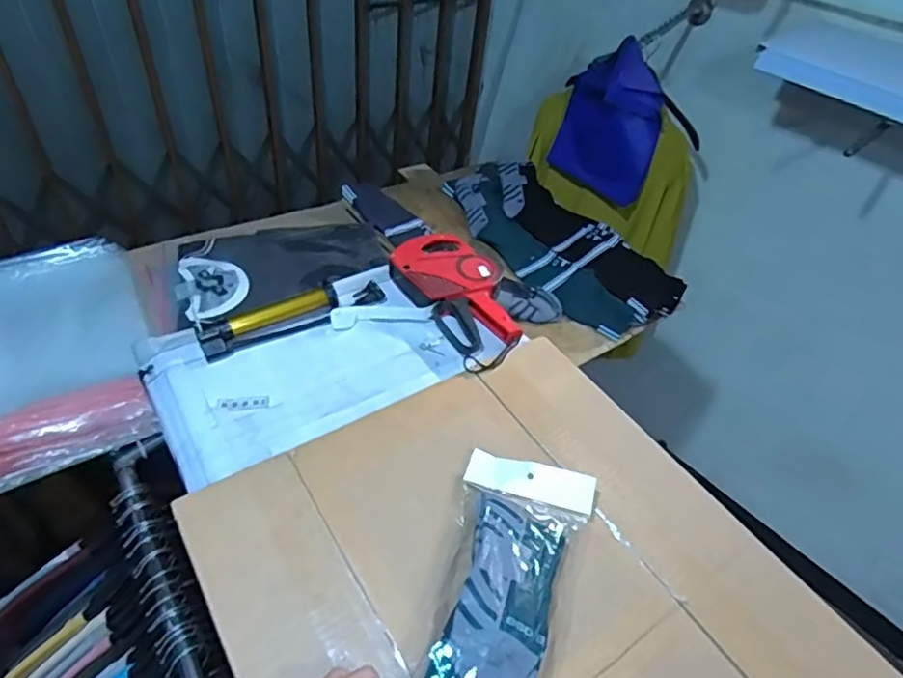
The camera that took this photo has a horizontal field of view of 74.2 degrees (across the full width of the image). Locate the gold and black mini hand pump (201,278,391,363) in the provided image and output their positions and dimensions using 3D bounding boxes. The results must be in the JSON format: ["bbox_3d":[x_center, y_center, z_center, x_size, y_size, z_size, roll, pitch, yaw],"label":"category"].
[{"bbox_3d":[-0.212,-0.036,0.812,0.250,0.035,0.045,-22,52,-27],"label":"gold and black mini hand pump"}]

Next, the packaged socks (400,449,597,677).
[{"bbox_3d":[0.049,0.234,0.561,0.127,0.049,0.278,16,43,9],"label":"packaged socks"}]

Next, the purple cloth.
[{"bbox_3d":[0.365,-0.504,1.397,0.234,0.332,0.076,27,48,19],"label":"purple cloth"}]

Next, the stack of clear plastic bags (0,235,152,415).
[{"bbox_3d":[-0.630,-0.040,0.881,0.296,0.073,0.393,-19,50,-24],"label":"stack of clear plastic bags"}]

